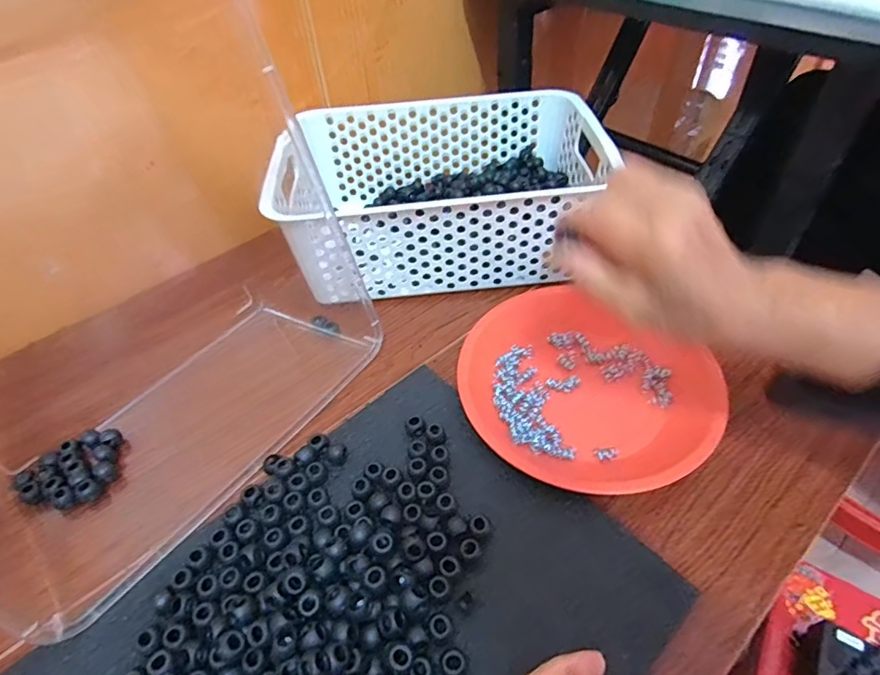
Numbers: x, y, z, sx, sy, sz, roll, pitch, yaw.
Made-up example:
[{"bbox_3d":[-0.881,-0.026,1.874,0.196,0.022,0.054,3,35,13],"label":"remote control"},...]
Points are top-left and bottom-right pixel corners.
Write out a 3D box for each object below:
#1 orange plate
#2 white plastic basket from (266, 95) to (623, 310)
[{"bbox_3d":[0.112,0.034,0.399,0.195,0.025,0.184,-2,47,2],"label":"orange plate"},{"bbox_3d":[0.003,-0.147,0.514,0.302,0.106,0.206,-4,47,0],"label":"white plastic basket"}]

